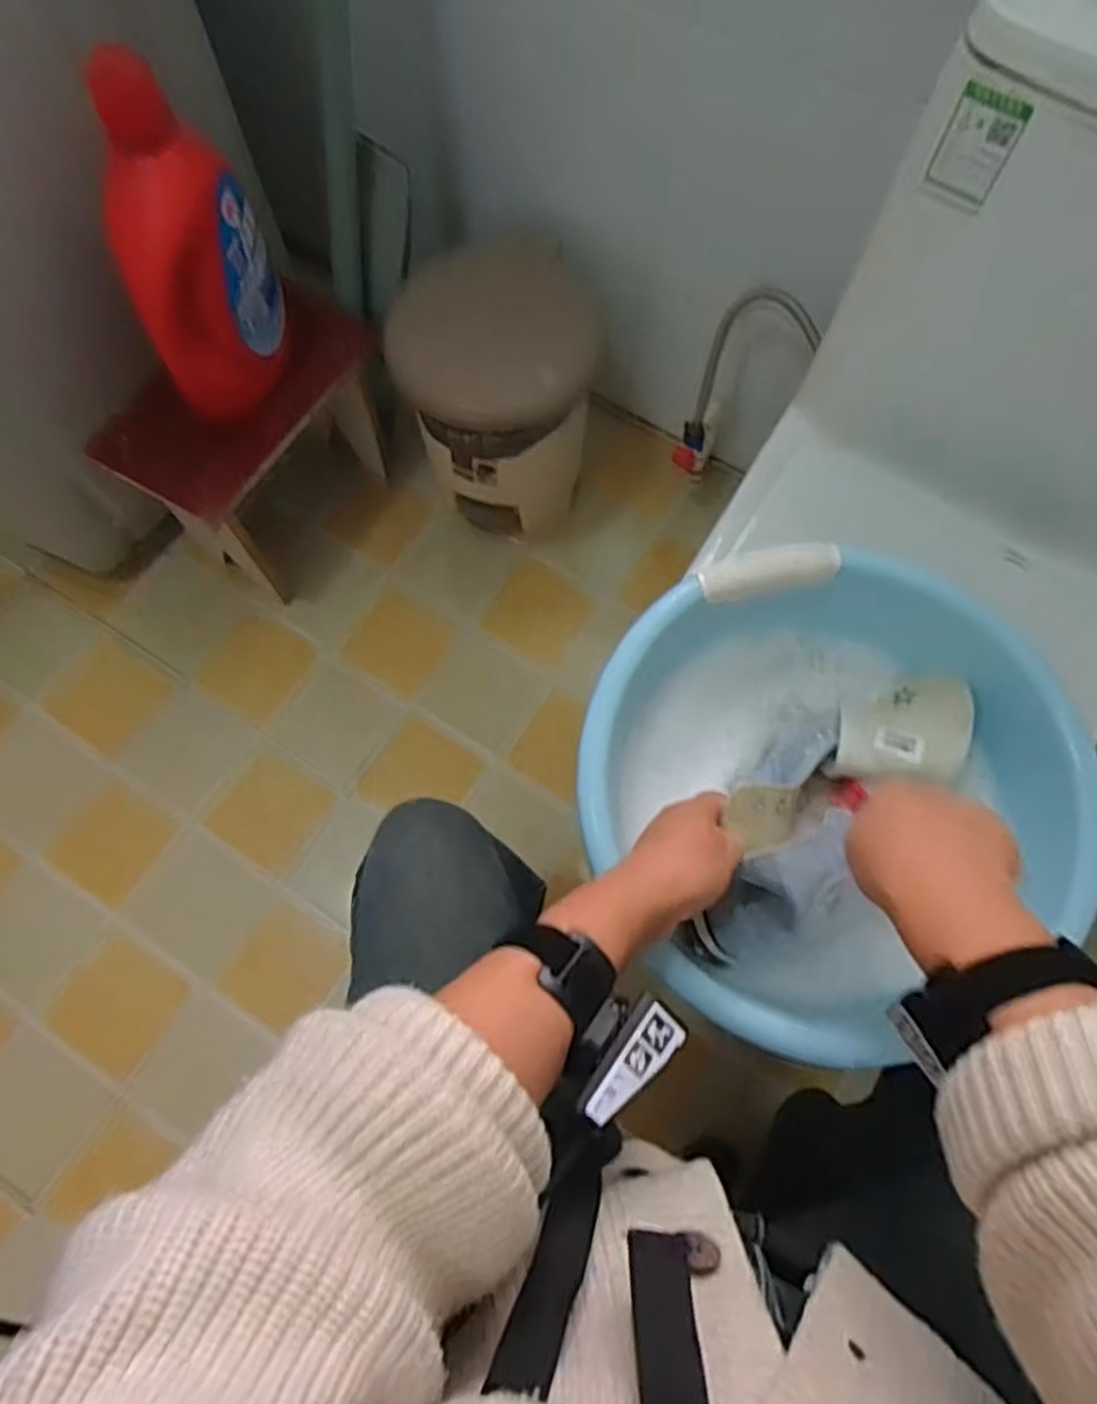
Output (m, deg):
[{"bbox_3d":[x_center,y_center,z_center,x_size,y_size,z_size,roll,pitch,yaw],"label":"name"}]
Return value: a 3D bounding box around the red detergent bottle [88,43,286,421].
[{"bbox_3d":[-0.370,-0.469,0.814,0.097,0.334,0.166,5,71,0],"label":"red detergent bottle"}]

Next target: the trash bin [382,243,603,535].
[{"bbox_3d":[-0.083,-0.410,1.120,0.262,0.347,0.276,1,71,-2],"label":"trash bin"}]

